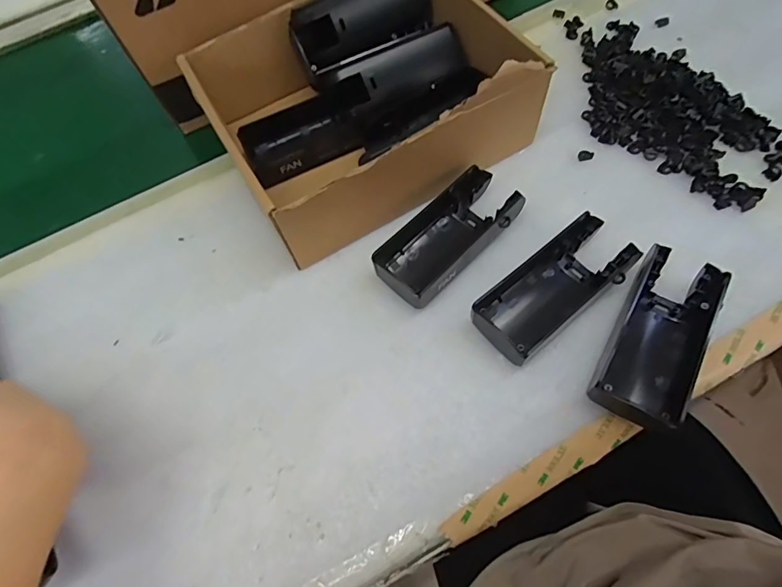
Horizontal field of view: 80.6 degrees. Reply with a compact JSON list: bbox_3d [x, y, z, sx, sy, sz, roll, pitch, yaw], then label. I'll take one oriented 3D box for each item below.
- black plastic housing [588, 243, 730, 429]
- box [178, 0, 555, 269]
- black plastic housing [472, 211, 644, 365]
[{"bbox_3d":[0.158,0.025,0.269,0.051,0.027,0.106,26,68,19],"label":"black plastic housing"},{"bbox_3d":[-0.024,-0.145,0.343,0.200,0.085,0.179,-31,63,-9],"label":"box"},{"bbox_3d":[0.102,-0.004,0.292,0.107,0.028,0.047,-38,65,-13],"label":"black plastic housing"}]

